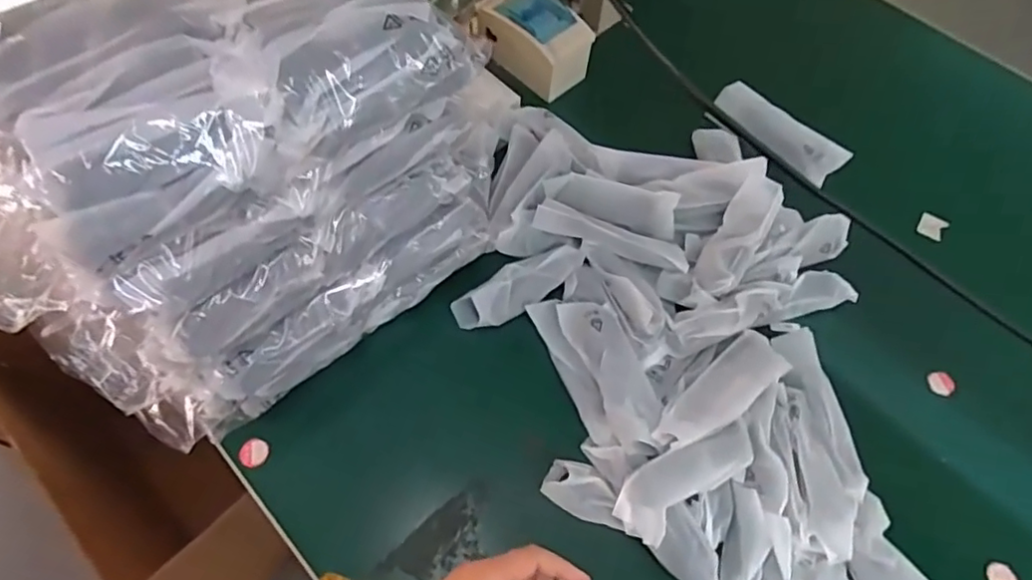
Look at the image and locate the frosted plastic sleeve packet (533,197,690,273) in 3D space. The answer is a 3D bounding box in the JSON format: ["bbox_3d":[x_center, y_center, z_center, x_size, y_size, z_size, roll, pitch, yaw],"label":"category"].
[{"bbox_3d":[0.095,-0.054,0.607,0.155,0.011,0.035,21,63,10],"label":"frosted plastic sleeve packet"}]

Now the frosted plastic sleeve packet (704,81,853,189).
[{"bbox_3d":[0.308,-0.184,0.722,0.064,0.027,0.160,-40,70,-20],"label":"frosted plastic sleeve packet"}]

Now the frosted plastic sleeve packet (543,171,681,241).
[{"bbox_3d":[0.099,-0.092,0.632,0.135,0.024,0.043,18,97,21],"label":"frosted plastic sleeve packet"}]

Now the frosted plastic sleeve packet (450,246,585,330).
[{"bbox_3d":[0.004,-0.008,0.597,0.136,0.021,0.045,-34,67,-17],"label":"frosted plastic sleeve packet"}]

